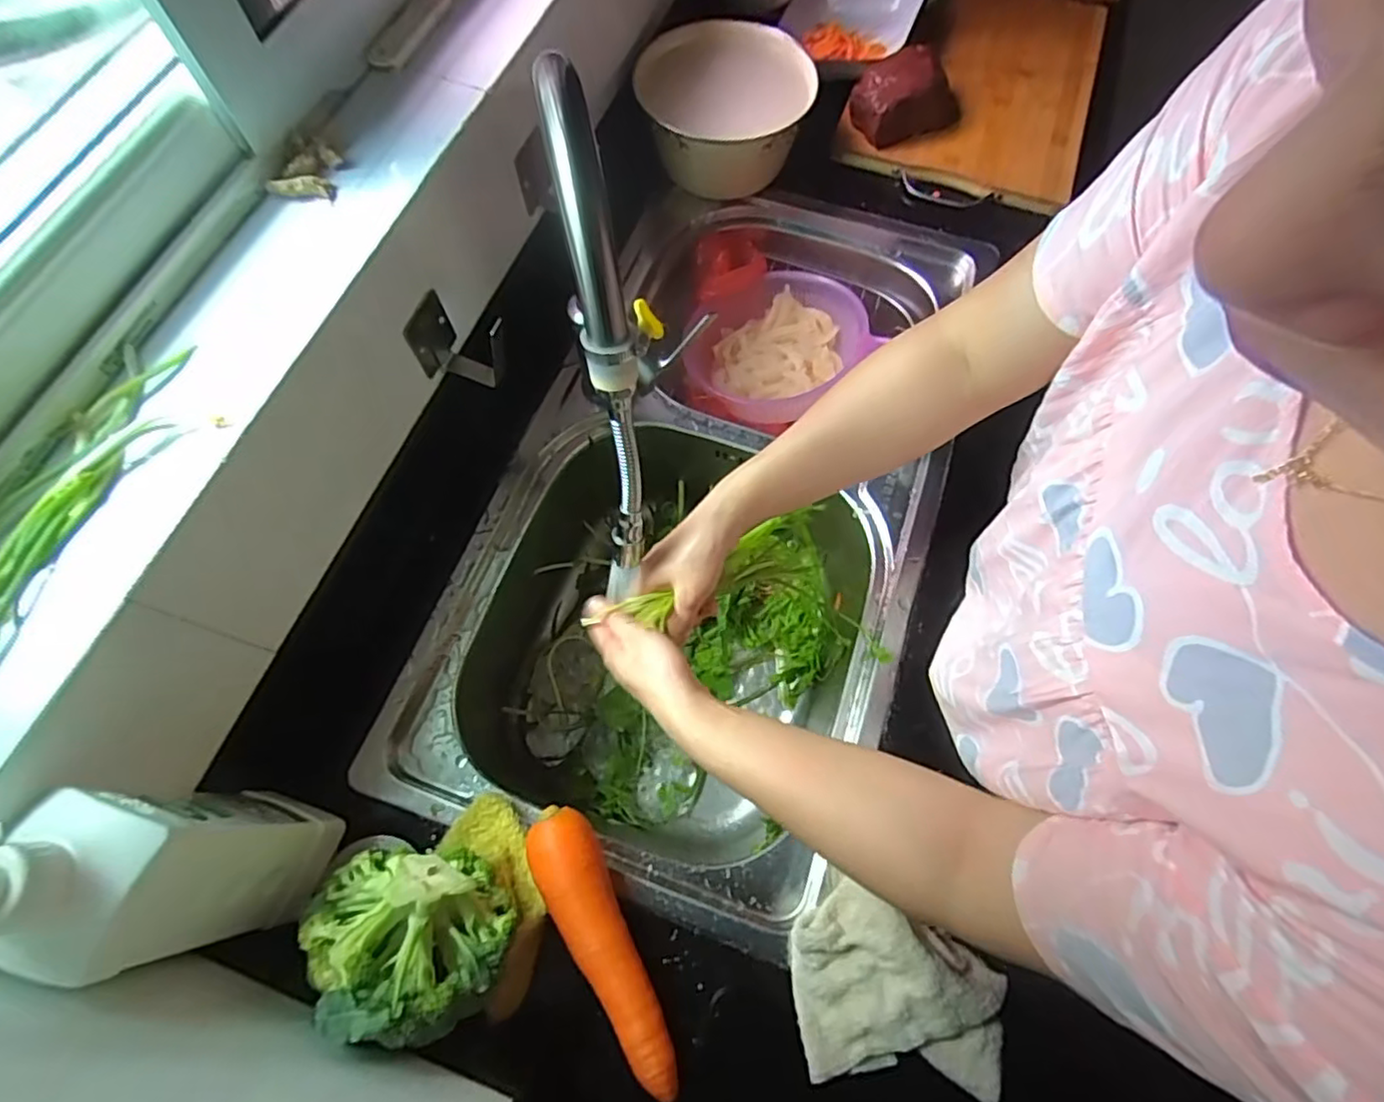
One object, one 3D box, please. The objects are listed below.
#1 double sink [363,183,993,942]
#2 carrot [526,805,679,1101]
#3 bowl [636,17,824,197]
[{"bbox_3d":[0.027,-0.044,0.748,0.416,0.223,0.765,19,70,7],"label":"double sink"},{"bbox_3d":[-0.067,0.290,0.474,0.048,0.050,0.198,-23,71,-9],"label":"carrot"},{"bbox_3d":[0.041,-0.525,0.778,0.197,0.103,0.204,0,69,-1],"label":"bowl"}]

